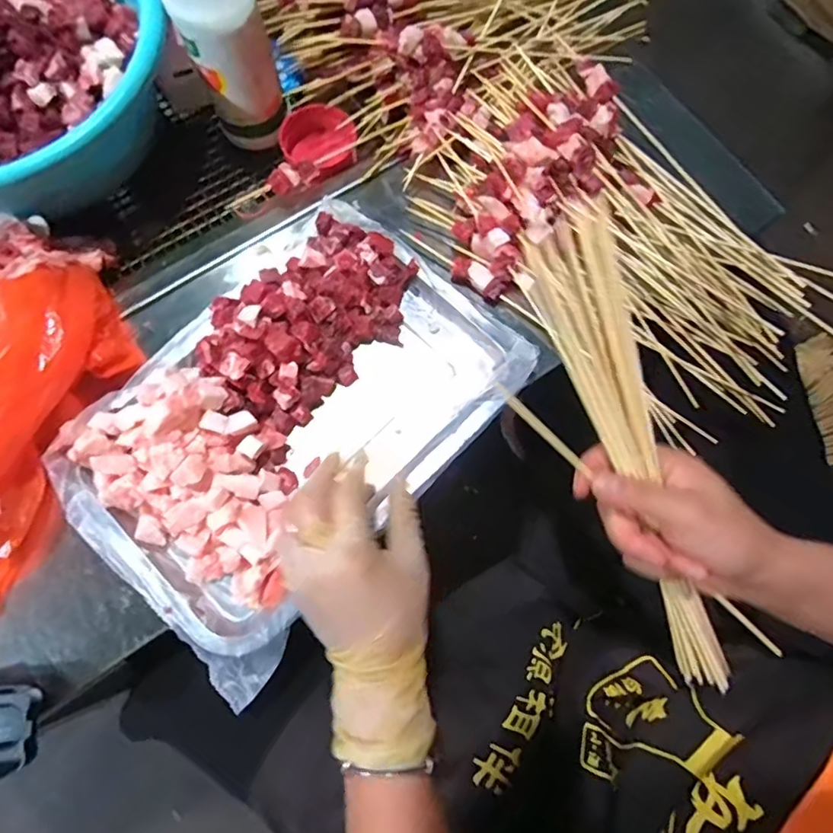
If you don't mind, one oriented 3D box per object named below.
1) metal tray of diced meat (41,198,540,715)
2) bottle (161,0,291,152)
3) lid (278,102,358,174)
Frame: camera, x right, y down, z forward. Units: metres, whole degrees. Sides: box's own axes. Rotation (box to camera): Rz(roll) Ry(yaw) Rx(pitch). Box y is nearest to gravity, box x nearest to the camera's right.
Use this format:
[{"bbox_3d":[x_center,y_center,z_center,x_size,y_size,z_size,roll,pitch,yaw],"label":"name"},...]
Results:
[{"bbox_3d":[-0.091,-0.005,0.397,0.218,0.048,0.311,41,79,9],"label":"metal tray of diced meat"},{"bbox_3d":[-0.147,-0.290,0.431,0.063,0.152,0.059,-22,77,-6],"label":"bottle"},{"bbox_3d":[-0.088,-0.249,0.491,0.066,0.020,0.053,2,75,0],"label":"lid"}]

